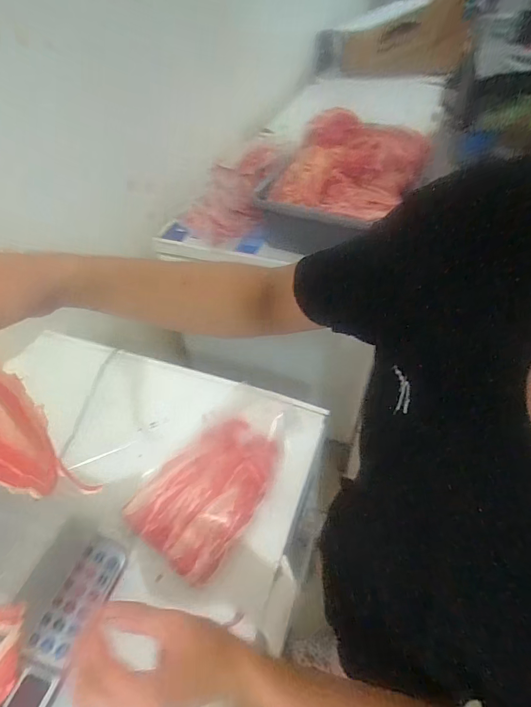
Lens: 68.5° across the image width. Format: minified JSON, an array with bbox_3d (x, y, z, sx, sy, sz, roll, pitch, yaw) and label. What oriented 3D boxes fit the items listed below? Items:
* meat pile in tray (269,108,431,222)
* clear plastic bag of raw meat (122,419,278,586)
[{"bbox_3d":[0.212,-0.464,0.953,0.306,0.126,0.328,19,52,22],"label":"meat pile in tray"},{"bbox_3d":[-0.086,0.196,0.598,0.163,0.025,0.228,30,55,22],"label":"clear plastic bag of raw meat"}]

